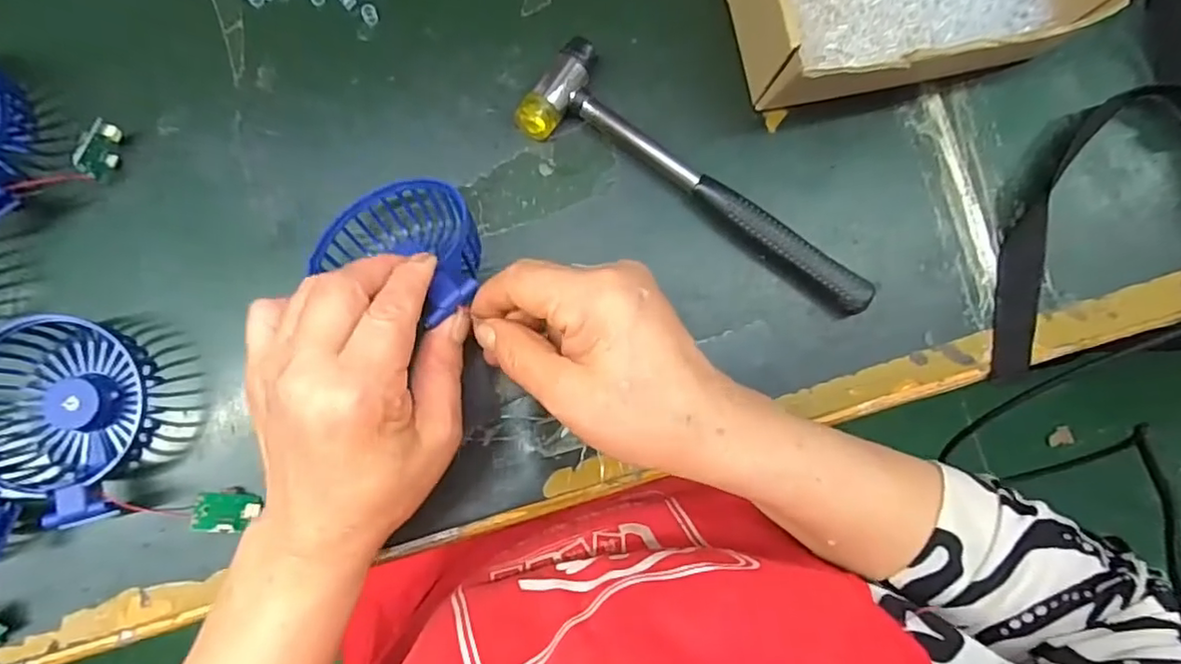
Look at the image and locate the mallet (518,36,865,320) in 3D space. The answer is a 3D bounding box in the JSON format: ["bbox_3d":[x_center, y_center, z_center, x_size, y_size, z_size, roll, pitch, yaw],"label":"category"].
[{"bbox_3d":[0.067,-0.082,0.364,0.231,0.023,0.057,35,83,-1],"label":"mallet"}]

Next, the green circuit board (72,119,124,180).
[{"bbox_3d":[-0.272,-0.100,0.336,0.006,0.020,0.031,13,70,15],"label":"green circuit board"}]

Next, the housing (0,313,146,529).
[{"bbox_3d":[-0.277,0.044,0.319,0.098,0.033,0.085,33,83,-2],"label":"housing"}]

